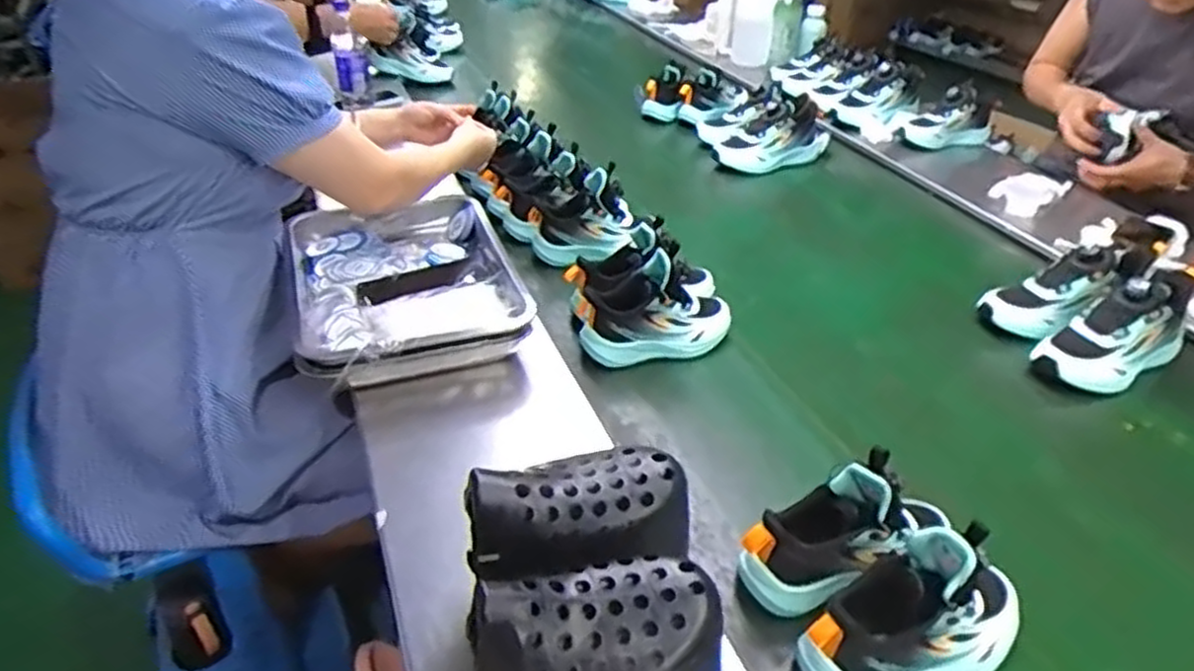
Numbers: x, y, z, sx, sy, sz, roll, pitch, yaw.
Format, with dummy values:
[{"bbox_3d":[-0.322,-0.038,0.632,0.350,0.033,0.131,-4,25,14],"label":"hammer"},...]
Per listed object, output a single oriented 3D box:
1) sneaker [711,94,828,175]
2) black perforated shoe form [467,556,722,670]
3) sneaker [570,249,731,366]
[{"bbox_3d":[0.332,-0.372,1.440,0.224,0.118,0.098,-20,41,-29],"label":"sneaker"},{"bbox_3d":[0.002,0.218,0.471,0.146,0.144,0.079,-14,38,-22],"label":"black perforated shoe form"},{"bbox_3d":[0.070,-0.026,0.897,0.188,0.112,0.089,2,35,-1],"label":"sneaker"}]

